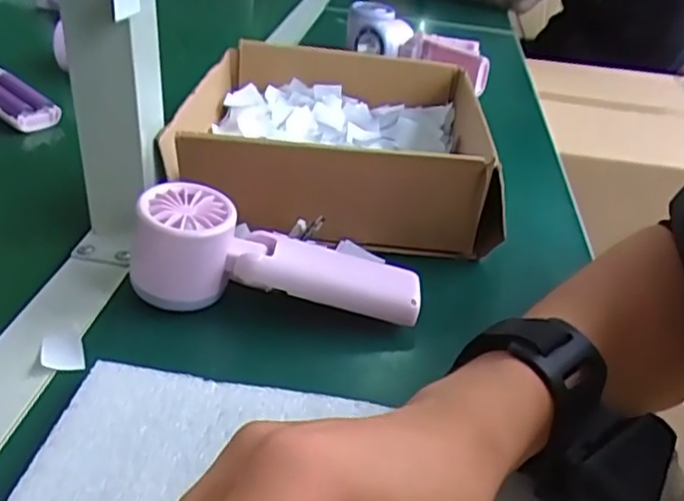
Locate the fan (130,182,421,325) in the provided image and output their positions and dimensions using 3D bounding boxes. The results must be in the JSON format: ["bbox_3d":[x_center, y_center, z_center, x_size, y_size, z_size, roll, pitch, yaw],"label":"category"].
[{"bbox_3d":[-0.034,0.000,0.378,0.160,0.052,0.056,4,33,-2],"label":"fan"}]

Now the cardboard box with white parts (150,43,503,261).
[{"bbox_3d":[-0.003,-0.090,0.516,0.220,0.074,0.214,4,33,-1],"label":"cardboard box with white parts"}]

